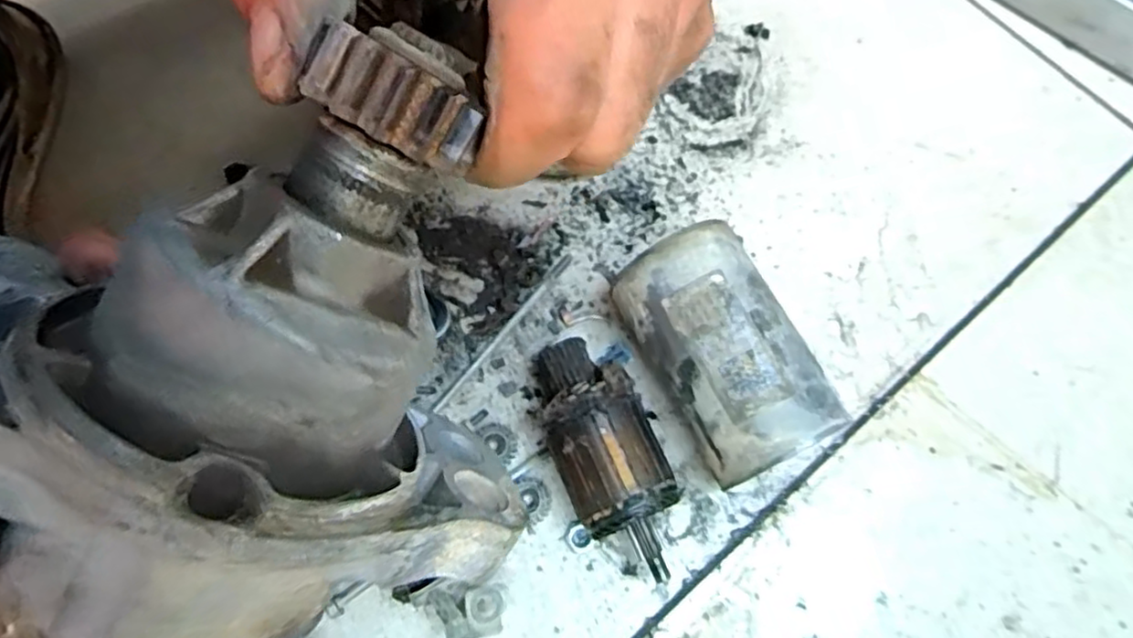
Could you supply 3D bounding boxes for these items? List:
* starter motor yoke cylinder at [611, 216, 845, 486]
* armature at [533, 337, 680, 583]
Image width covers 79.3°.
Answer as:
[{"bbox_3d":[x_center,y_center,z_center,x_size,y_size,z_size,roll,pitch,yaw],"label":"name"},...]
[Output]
[{"bbox_3d":[0.067,0.019,0.309,0.055,0.065,0.101,-25,73,-10],"label":"starter motor yoke cylinder"},{"bbox_3d":[0.016,0.061,0.302,0.043,0.049,0.103,-22,72,-9],"label":"armature"}]

